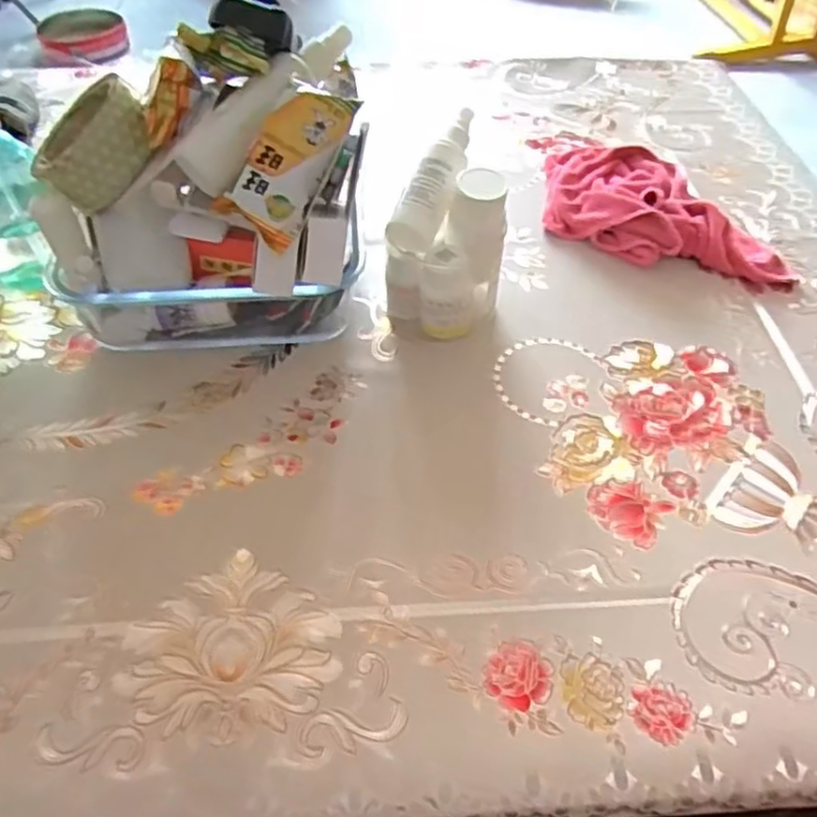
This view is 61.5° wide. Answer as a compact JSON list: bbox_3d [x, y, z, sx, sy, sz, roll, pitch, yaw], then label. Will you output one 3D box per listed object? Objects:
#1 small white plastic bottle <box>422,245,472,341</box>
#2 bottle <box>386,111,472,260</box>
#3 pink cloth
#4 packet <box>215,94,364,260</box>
[{"bbox_3d":[0.029,-0.082,0.499,0.036,0.075,0.031,4,49,2],"label":"small white plastic bottle"},{"bbox_3d":[0.023,-0.166,0.486,0.034,0.027,0.116,21,78,16],"label":"bottle"},{"bbox_3d":[0.227,-0.192,0.616,0.201,0.039,0.187,6,49,4],"label":"pink cloth"},{"bbox_3d":[-0.070,-0.146,0.409,0.048,0.094,0.023,32,4,-16],"label":"packet"}]

